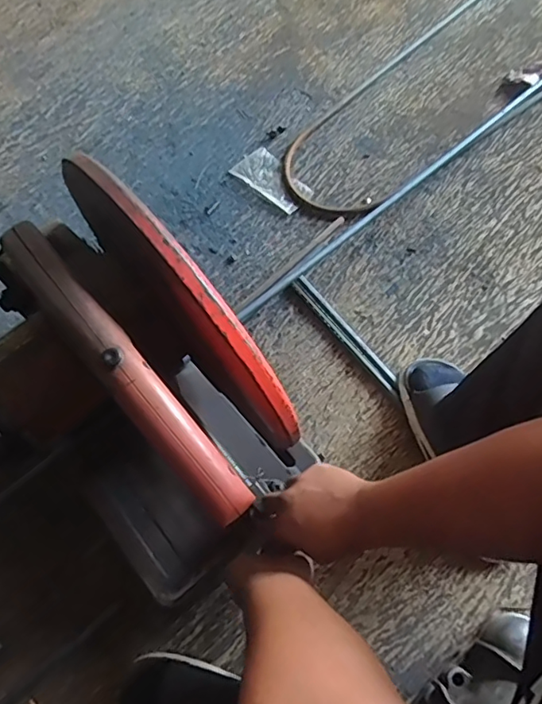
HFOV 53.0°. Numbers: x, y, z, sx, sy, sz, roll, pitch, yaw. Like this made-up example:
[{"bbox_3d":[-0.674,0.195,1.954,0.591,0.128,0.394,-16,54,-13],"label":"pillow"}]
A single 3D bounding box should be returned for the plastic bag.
[{"bbox_3d":[0.004,-0.299,0.942,0.075,0.005,0.146,-42,70,-15],"label":"plastic bag"}]

